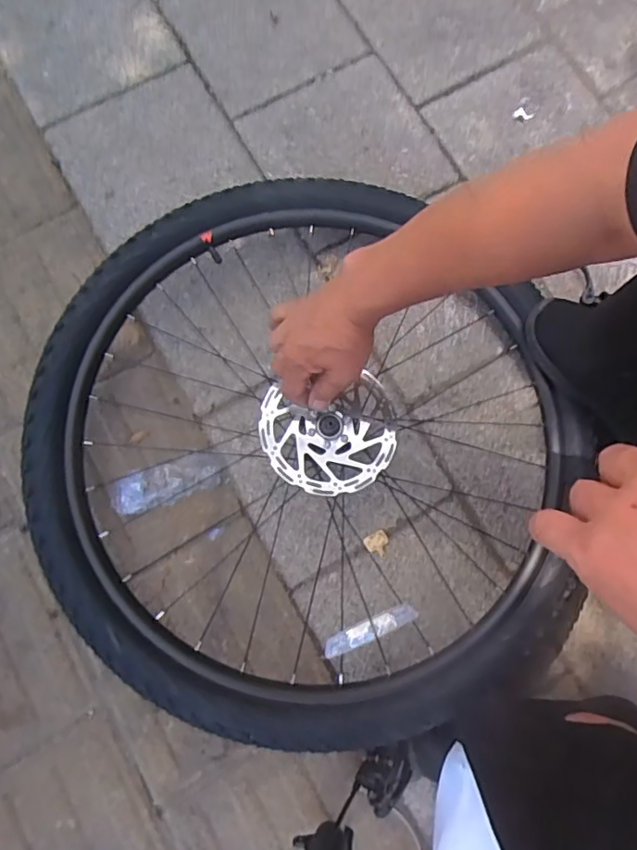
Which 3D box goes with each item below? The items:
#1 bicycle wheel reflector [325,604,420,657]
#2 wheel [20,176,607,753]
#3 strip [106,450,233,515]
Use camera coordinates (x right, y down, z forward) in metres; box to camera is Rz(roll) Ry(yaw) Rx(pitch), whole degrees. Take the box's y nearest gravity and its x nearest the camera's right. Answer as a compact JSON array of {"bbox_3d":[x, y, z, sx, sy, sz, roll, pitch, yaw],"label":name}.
[{"bbox_3d":[0.059,0.232,0.623,0.109,0.016,0.022,-22,79,-5],"label":"bicycle wheel reflector"},{"bbox_3d":[0.008,0.010,0.640,0.636,0.081,0.648,0,78,-1],"label":"wheel"},{"bbox_3d":[-0.190,0.071,0.694,0.149,0.015,0.052,-16,79,-4],"label":"strip"}]

